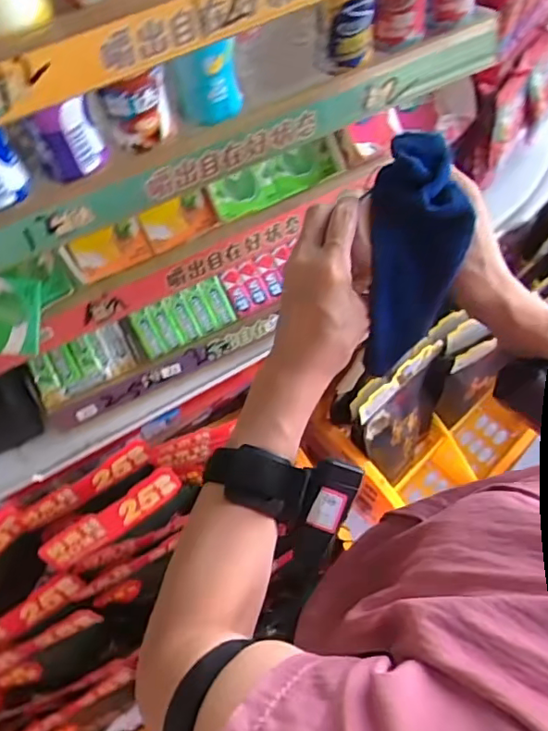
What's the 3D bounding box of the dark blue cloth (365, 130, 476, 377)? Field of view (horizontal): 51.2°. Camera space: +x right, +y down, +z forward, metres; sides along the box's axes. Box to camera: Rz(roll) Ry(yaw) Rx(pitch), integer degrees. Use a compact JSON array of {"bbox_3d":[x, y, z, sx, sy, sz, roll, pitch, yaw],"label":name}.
[{"bbox_3d":[0.093,-0.070,0.386,0.060,0.046,0.163,7,105,5],"label":"dark blue cloth"}]

